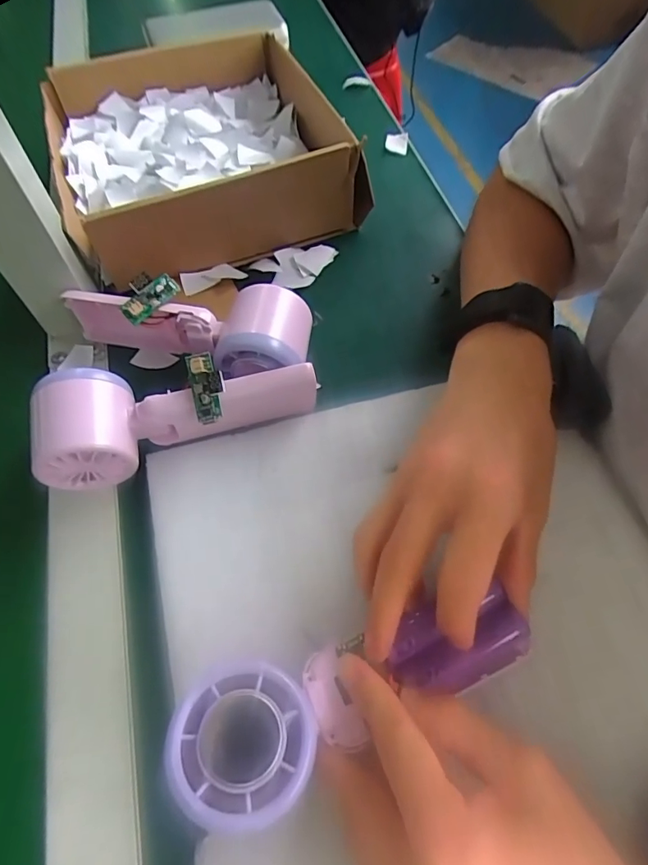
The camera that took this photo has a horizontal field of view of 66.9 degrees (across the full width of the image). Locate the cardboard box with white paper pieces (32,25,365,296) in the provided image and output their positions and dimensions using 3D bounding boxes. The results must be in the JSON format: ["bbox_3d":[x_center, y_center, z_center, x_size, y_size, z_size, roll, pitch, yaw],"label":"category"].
[{"bbox_3d":[-0.102,-0.242,0.415,0.228,0.076,0.221,-18,66,-11],"label":"cardboard box with white paper pieces"}]

